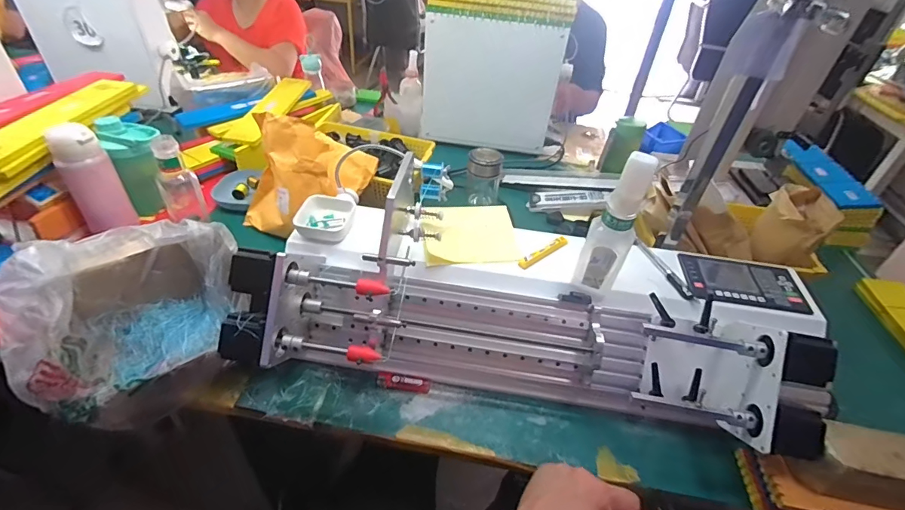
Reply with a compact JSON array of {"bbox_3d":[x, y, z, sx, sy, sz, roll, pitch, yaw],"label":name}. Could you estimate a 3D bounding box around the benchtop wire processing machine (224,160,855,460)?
[{"bbox_3d":[0.118,0.094,0.612,0.776,0.206,0.283,8,40,3],"label":"benchtop wire processing machine"}]

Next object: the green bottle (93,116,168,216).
[{"bbox_3d":[-0.631,-0.185,0.866,0.090,0.174,0.097,-21,47,-28],"label":"green bottle"}]

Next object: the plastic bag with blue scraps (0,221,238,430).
[{"bbox_3d":[-0.422,0.075,0.585,0.264,0.165,0.203,-23,48,-30],"label":"plastic bag with blue scraps"}]

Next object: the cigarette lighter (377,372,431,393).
[{"bbox_3d":[-0.072,0.188,0.633,0.079,0.009,0.023,7,40,2],"label":"cigarette lighter"}]

